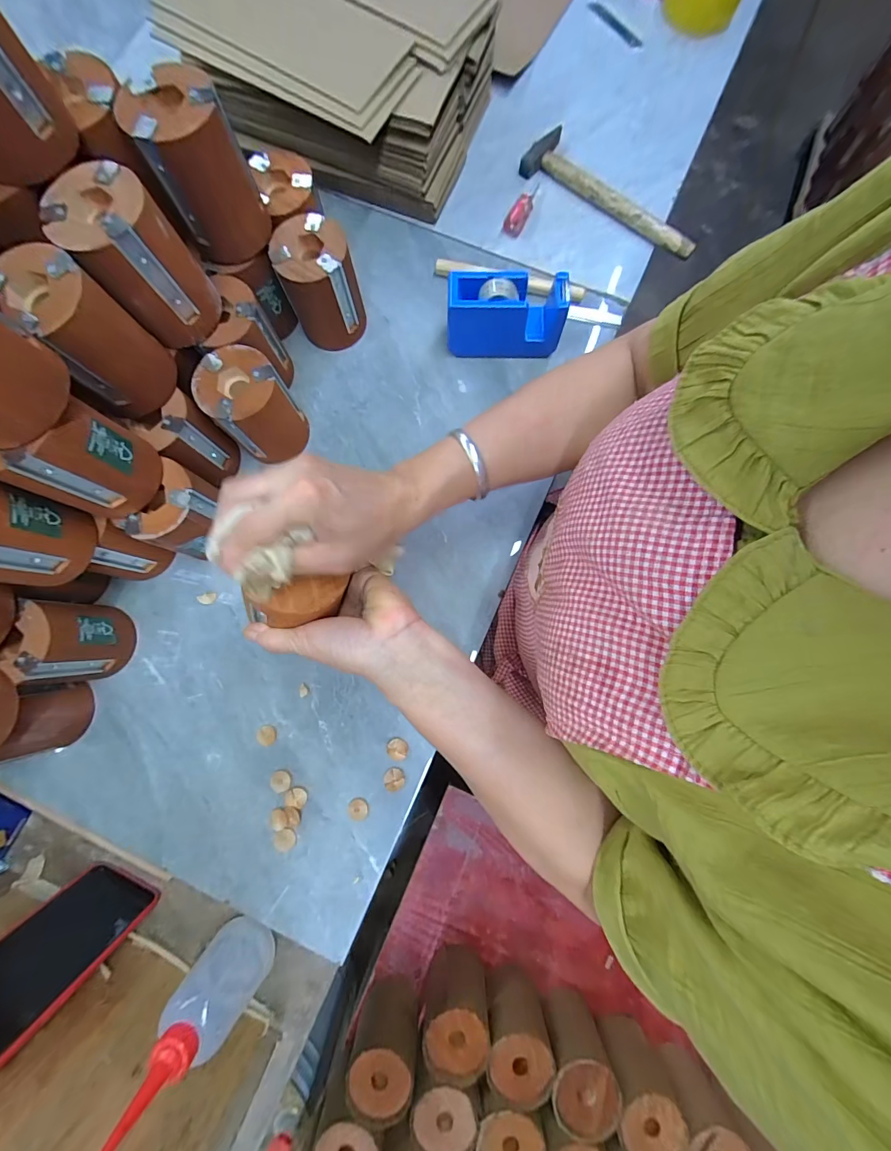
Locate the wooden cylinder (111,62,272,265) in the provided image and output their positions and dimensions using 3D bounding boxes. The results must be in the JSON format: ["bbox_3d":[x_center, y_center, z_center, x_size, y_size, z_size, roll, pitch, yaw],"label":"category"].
[{"bbox_3d":[-0.208,-0.345,0.361,0.076,0.114,0.069,-28,81,-5],"label":"wooden cylinder"}]

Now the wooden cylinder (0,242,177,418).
[{"bbox_3d":[-0.285,-0.196,0.335,0.066,0.102,0.076,-31,81,-5],"label":"wooden cylinder"}]

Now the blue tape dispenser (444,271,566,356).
[{"bbox_3d":[0.067,-0.292,0.462,0.127,0.080,0.042,1,80,0],"label":"blue tape dispenser"}]

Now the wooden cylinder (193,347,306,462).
[{"bbox_3d":[-0.199,-0.174,0.436,0.080,0.103,0.079,-31,81,-5],"label":"wooden cylinder"}]

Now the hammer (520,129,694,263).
[{"bbox_3d":[0.211,-0.475,0.517,0.243,0.030,0.066,37,82,6],"label":"hammer"}]

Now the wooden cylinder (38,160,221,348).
[{"bbox_3d":[-0.255,-0.266,0.344,0.077,0.099,0.076,-34,82,-6],"label":"wooden cylinder"}]

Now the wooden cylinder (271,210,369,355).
[{"bbox_3d":[-0.136,-0.317,0.454,0.078,0.105,0.075,-28,81,-5],"label":"wooden cylinder"}]

